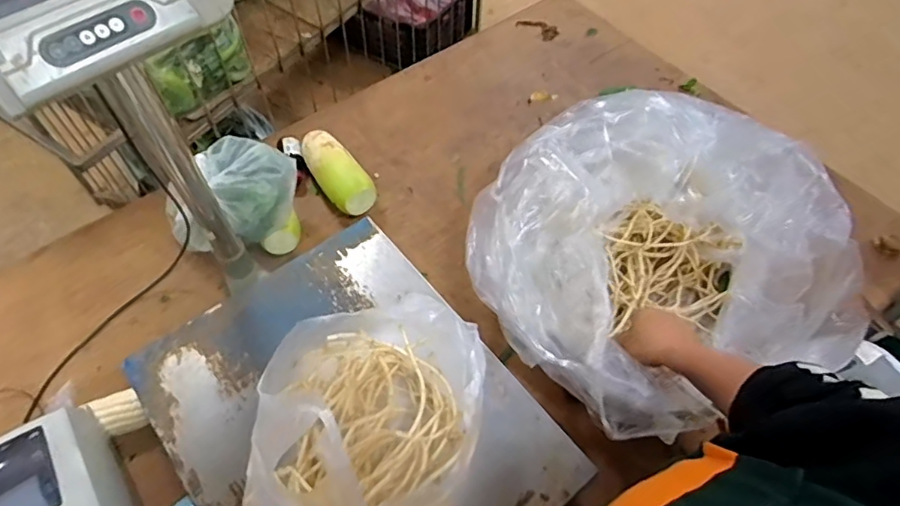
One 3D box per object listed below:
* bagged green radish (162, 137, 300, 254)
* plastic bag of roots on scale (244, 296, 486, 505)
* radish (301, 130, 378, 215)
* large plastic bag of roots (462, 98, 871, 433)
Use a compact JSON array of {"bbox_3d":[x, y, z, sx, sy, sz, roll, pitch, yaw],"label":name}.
[{"bbox_3d":[-0.351,-0.079,0.934,0.218,0.149,0.177,-30,64,-19],"label":"bagged green radish"},{"bbox_3d":[-0.090,0.169,0.577,0.221,0.209,0.245,21,60,11],"label":"plastic bag of roots on scale"},{"bbox_3d":[-0.207,-0.150,1.033,0.082,0.074,0.213,-30,64,-19],"label":"radish"},{"bbox_3d":[0.294,-0.019,0.847,0.497,0.216,0.500,-16,60,-11],"label":"large plastic bag of roots"}]

